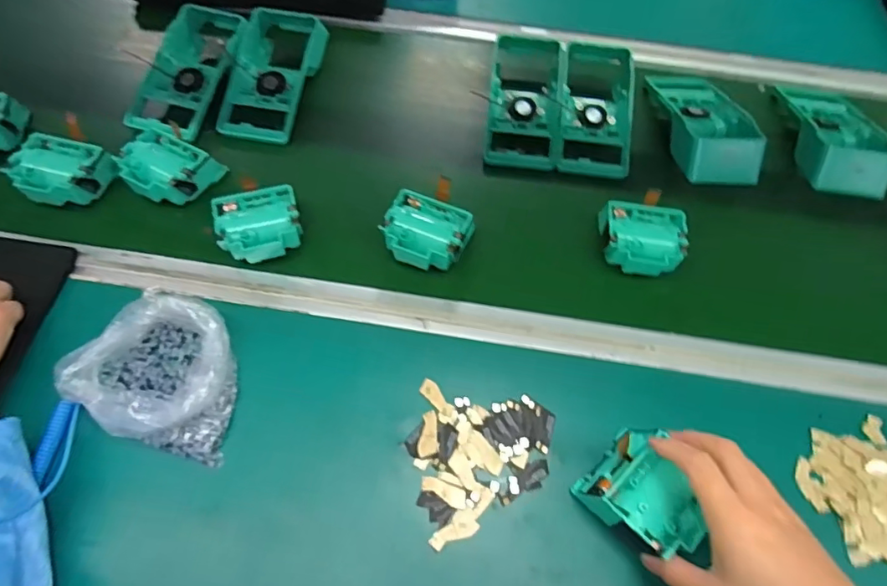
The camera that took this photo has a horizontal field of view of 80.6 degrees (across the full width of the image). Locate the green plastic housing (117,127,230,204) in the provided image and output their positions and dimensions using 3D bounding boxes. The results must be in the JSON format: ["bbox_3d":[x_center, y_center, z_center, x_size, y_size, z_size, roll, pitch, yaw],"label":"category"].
[{"bbox_3d":[-0.279,-0.123,0.534,0.077,0.044,0.077,21,61,9],"label":"green plastic housing"}]

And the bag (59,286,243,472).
[{"bbox_3d":[-0.224,0.058,0.420,0.131,0.046,0.117,15,60,6],"label":"bag"}]

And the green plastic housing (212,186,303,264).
[{"bbox_3d":[-0.172,-0.063,0.498,0.078,0.035,0.061,-12,61,-10],"label":"green plastic housing"}]

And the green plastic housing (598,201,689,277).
[{"bbox_3d":[0.190,-0.050,0.507,0.080,0.031,0.066,9,60,2],"label":"green plastic housing"}]

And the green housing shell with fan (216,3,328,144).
[{"bbox_3d":[-0.200,-0.262,0.610,0.088,0.036,0.194,11,60,4],"label":"green housing shell with fan"}]

